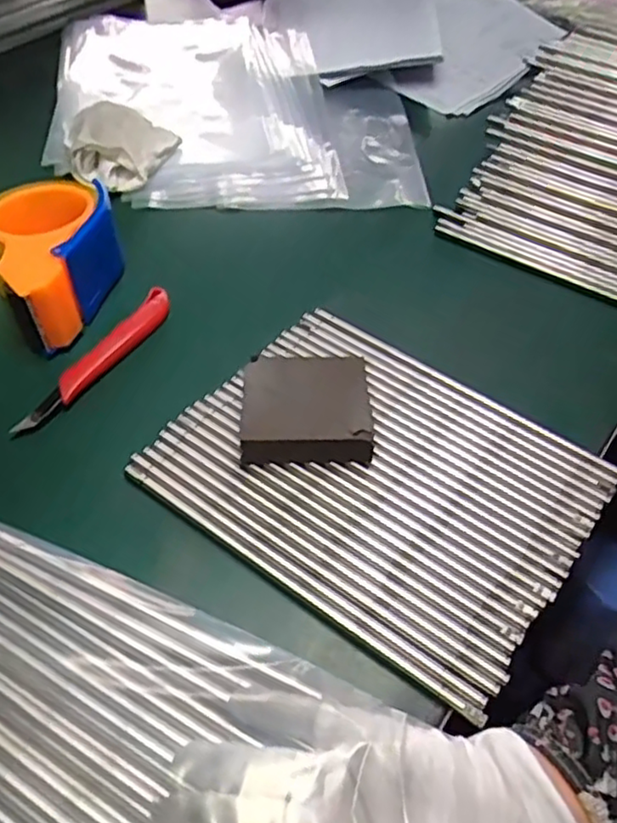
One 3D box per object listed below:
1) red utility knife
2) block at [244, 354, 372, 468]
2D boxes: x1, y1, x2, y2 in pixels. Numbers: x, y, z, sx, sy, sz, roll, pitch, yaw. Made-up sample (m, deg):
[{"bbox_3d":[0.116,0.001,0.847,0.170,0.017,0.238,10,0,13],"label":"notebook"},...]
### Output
[{"bbox_3d":[-0.145,-0.038,0.465,0.026,0.020,0.151,22,55,15],"label":"red utility knife"},{"bbox_3d":[-0.001,-0.001,0.419,0.081,0.035,0.070,1,51,-2],"label":"block"}]

